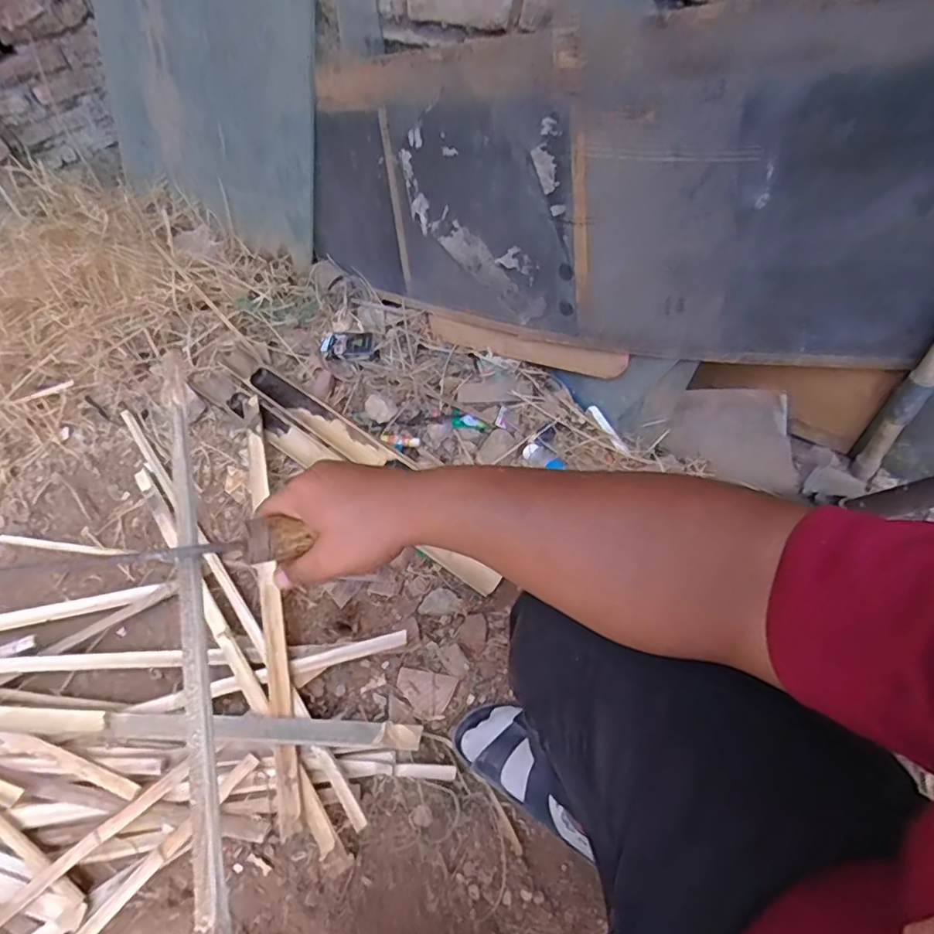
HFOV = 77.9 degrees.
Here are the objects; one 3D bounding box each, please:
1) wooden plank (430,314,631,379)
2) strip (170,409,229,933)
[{"bbox_3d":[0.094,-0.225,1.061,0.410,0.060,0.023,21,59,31],"label":"wooden plank"},{"bbox_3d":[-0.139,0.195,0.310,0.019,0.010,0.544,-15,62,-7],"label":"strip"}]

